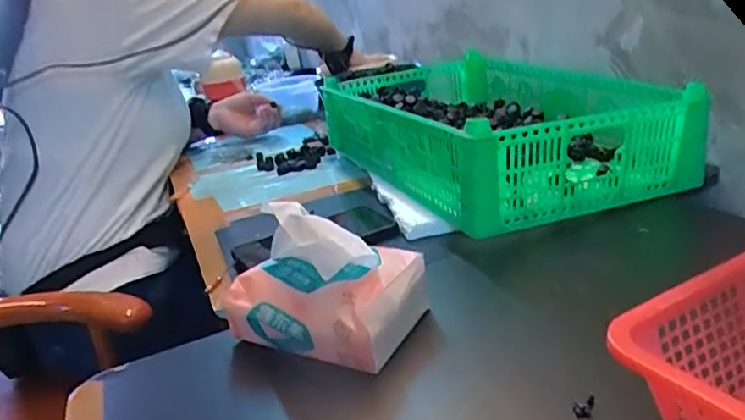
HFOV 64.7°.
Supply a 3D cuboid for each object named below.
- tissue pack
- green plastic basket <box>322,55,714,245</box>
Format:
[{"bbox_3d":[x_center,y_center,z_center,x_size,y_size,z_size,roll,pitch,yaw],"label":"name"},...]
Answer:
[{"bbox_3d":[-0.042,0.047,0.463,0.140,0.095,0.088,2,23,25],"label":"tissue pack"},{"bbox_3d":[0.142,-0.119,0.814,0.302,0.111,0.507,-15,22,-18],"label":"green plastic basket"}]

